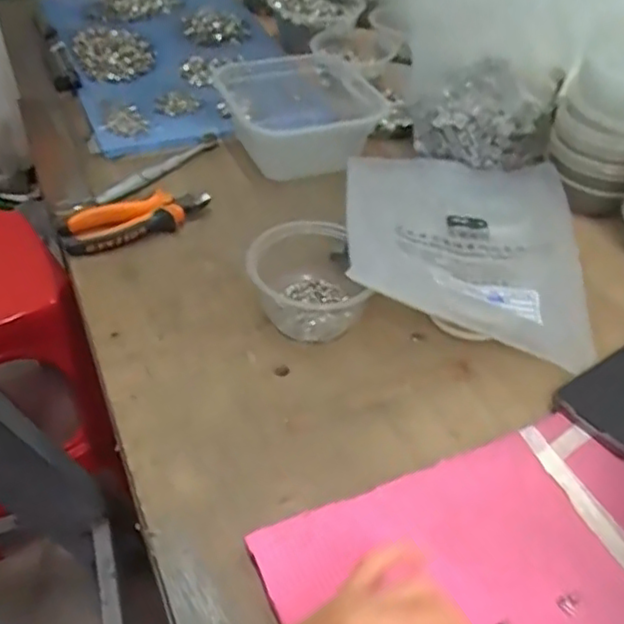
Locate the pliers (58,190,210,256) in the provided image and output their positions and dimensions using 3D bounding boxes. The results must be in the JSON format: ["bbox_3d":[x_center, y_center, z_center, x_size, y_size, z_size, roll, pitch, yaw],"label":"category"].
[{"bbox_3d":[-0.177,-0.094,0.675,0.147,0.029,0.050,-18,48,-22],"label":"pliers"}]

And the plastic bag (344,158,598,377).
[{"bbox_3d":[0.145,-0.077,0.650,0.227,0.064,0.275,11,39,-2],"label":"plastic bag"}]

